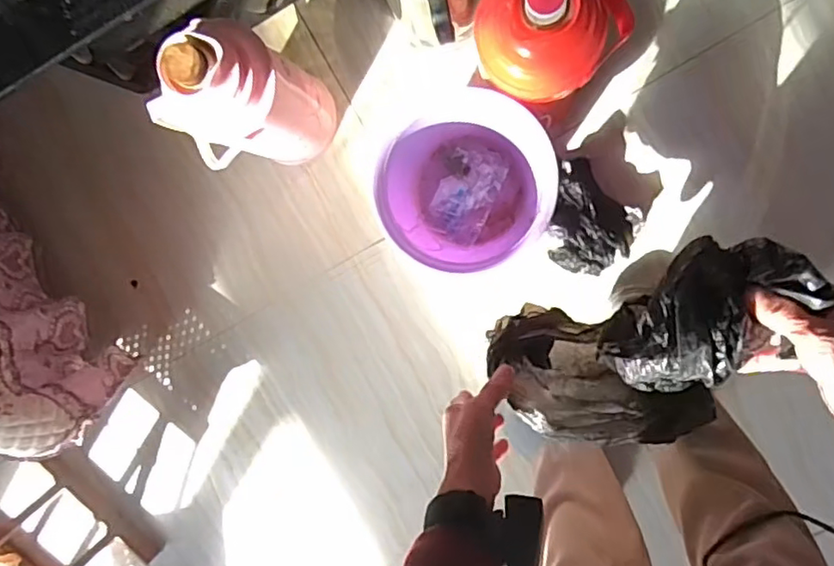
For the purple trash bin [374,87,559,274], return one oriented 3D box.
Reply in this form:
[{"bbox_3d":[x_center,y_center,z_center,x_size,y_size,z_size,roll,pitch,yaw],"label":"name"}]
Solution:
[{"bbox_3d":[0.073,-0.145,0.917,0.229,0.249,0.242,1,95,8],"label":"purple trash bin"}]

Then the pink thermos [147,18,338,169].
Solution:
[{"bbox_3d":[-0.244,-0.254,0.874,0.140,0.391,0.187,27,98,5],"label":"pink thermos"}]

